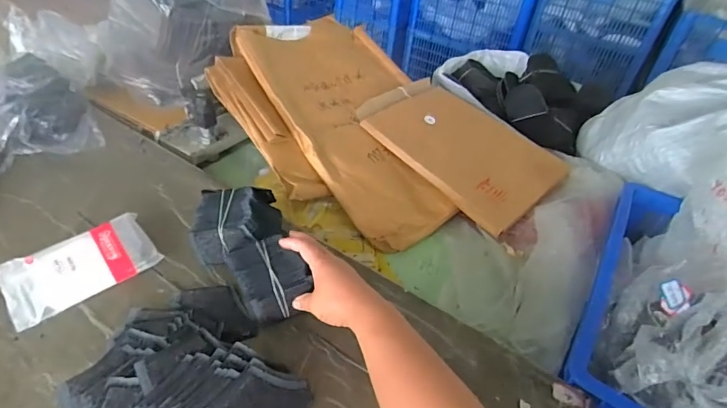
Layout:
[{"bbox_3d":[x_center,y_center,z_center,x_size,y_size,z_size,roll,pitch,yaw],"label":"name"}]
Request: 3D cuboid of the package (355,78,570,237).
[{"bbox_3d":[0.185,-0.117,0.859,0.366,0.030,0.249,41,58,21],"label":"package"}]

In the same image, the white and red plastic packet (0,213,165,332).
[{"bbox_3d":[-0.376,0.082,0.583,0.173,0.027,0.105,-26,51,-31],"label":"white and red plastic packet"}]

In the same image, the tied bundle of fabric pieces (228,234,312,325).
[{"bbox_3d":[-0.119,0.093,0.545,0.074,0.066,0.094,-17,47,-24],"label":"tied bundle of fabric pieces"}]

